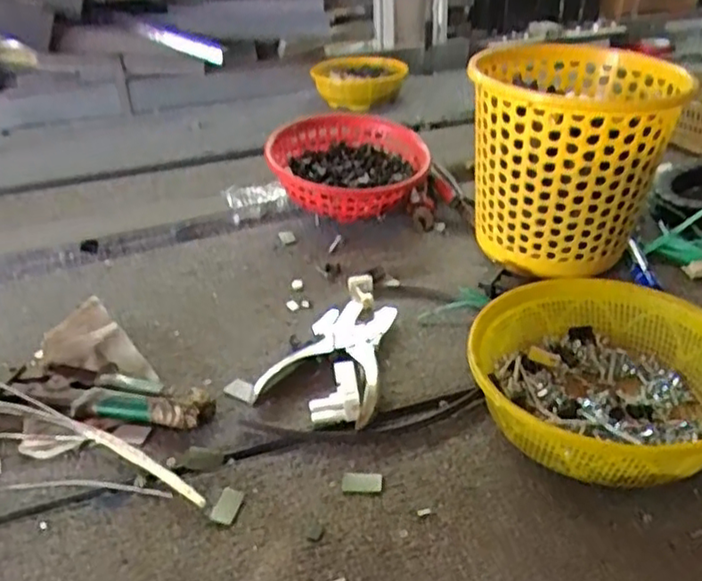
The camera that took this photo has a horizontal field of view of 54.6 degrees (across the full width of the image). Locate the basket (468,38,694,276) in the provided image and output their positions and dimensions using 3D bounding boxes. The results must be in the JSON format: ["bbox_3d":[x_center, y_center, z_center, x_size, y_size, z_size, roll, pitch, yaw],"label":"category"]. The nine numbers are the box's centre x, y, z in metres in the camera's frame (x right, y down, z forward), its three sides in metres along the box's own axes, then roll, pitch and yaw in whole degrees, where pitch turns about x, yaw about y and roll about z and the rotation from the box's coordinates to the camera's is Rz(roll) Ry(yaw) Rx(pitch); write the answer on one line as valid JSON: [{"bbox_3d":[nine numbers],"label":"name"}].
[{"bbox_3d":[0.213,-0.128,0.685,0.168,0.191,0.195,4,31,12],"label":"basket"}]

